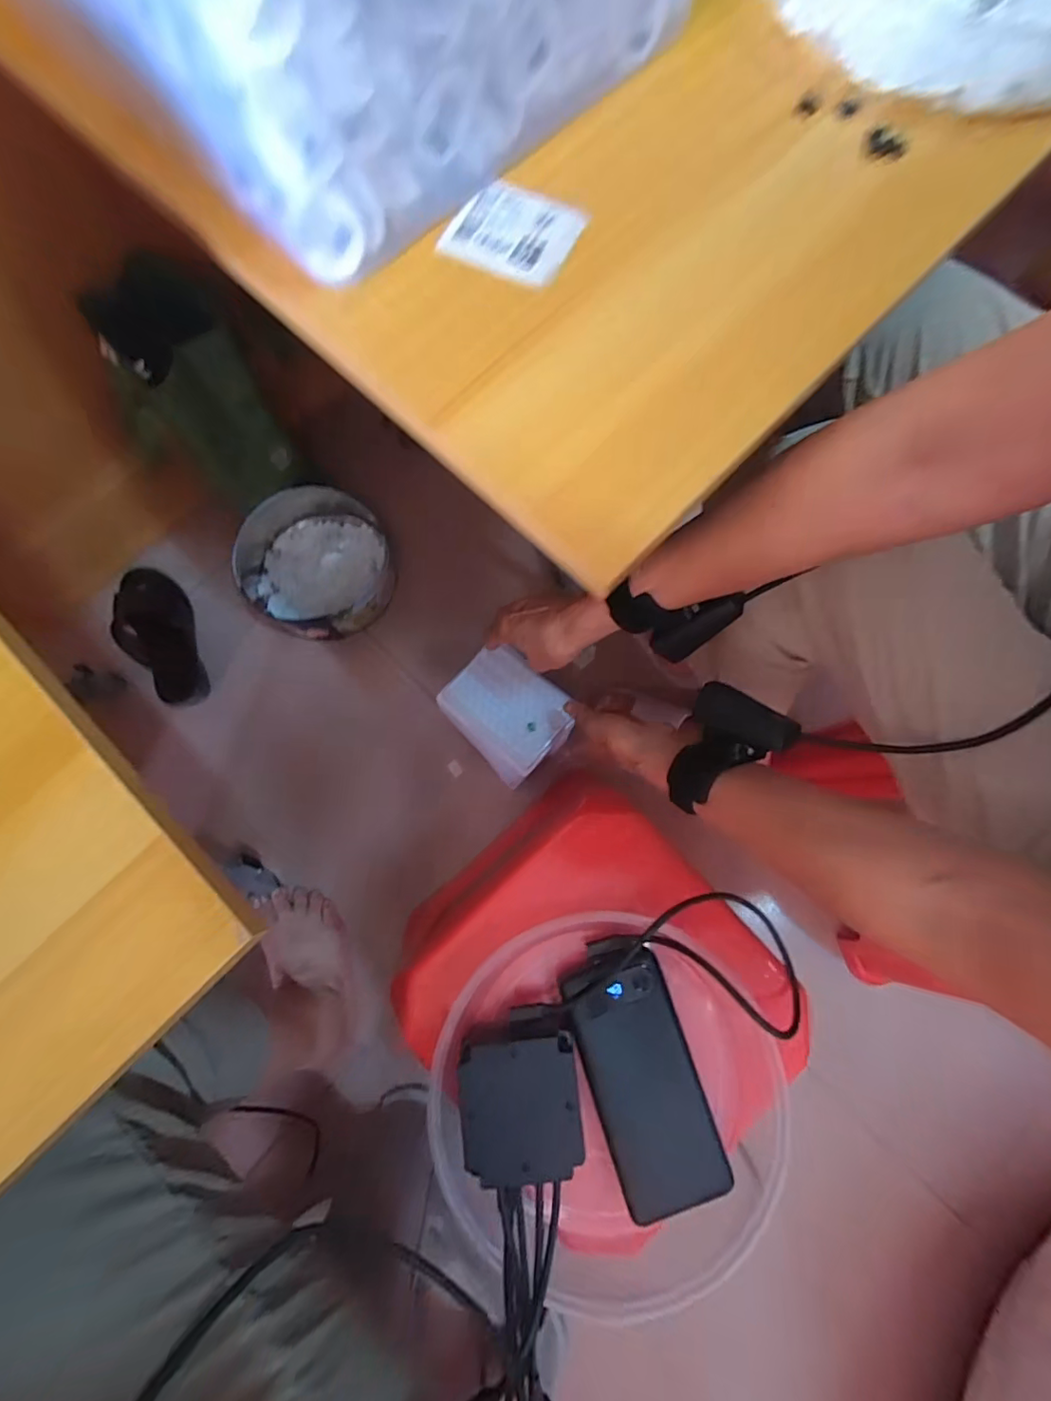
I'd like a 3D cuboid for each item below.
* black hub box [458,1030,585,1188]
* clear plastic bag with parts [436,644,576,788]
[{"bbox_3d":[-0.001,0.262,0.356,0.078,0.033,0.084,-5,77,-2],"label":"black hub box"},{"bbox_3d":[-0.018,0.010,0.581,0.105,0.027,0.127,-43,82,-8],"label":"clear plastic bag with parts"}]

